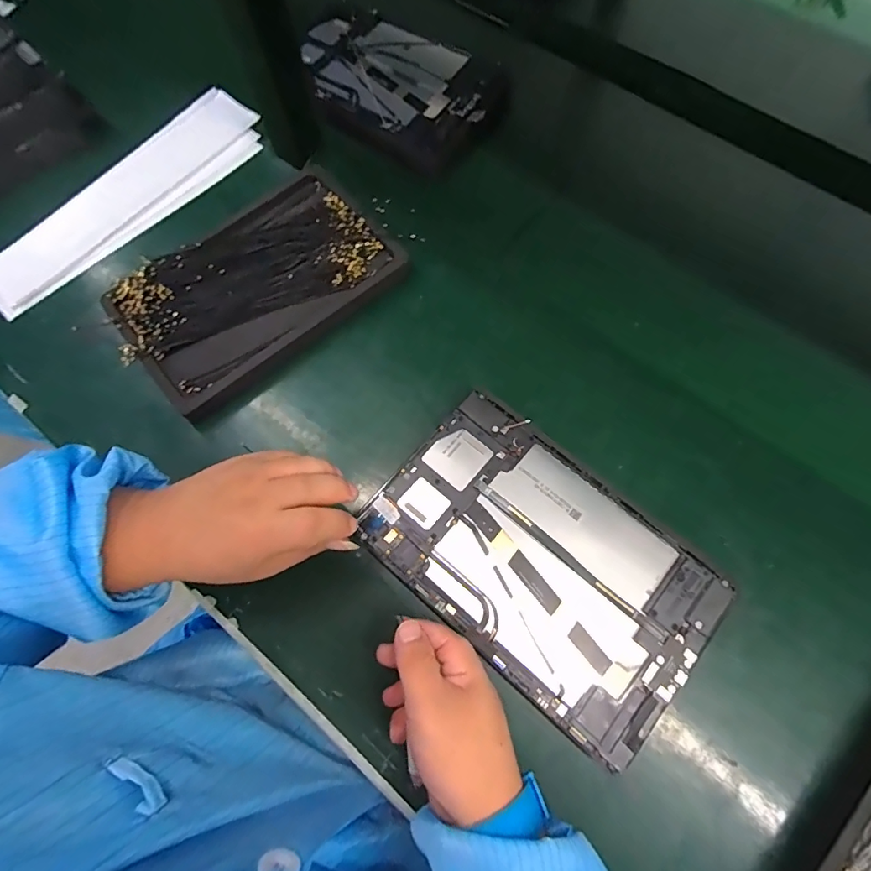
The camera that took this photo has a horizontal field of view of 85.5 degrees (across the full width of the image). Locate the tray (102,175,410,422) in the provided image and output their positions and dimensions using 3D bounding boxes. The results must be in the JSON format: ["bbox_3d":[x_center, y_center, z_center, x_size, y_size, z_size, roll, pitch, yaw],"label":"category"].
[{"bbox_3d":[-0.168,-0.138,0.444,0.242,0.032,0.161,-41,75,-11],"label":"tray"}]

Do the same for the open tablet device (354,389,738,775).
[{"bbox_3d":[0.074,0.090,0.346,0.238,0.011,0.151,39,76,13],"label":"open tablet device"}]

